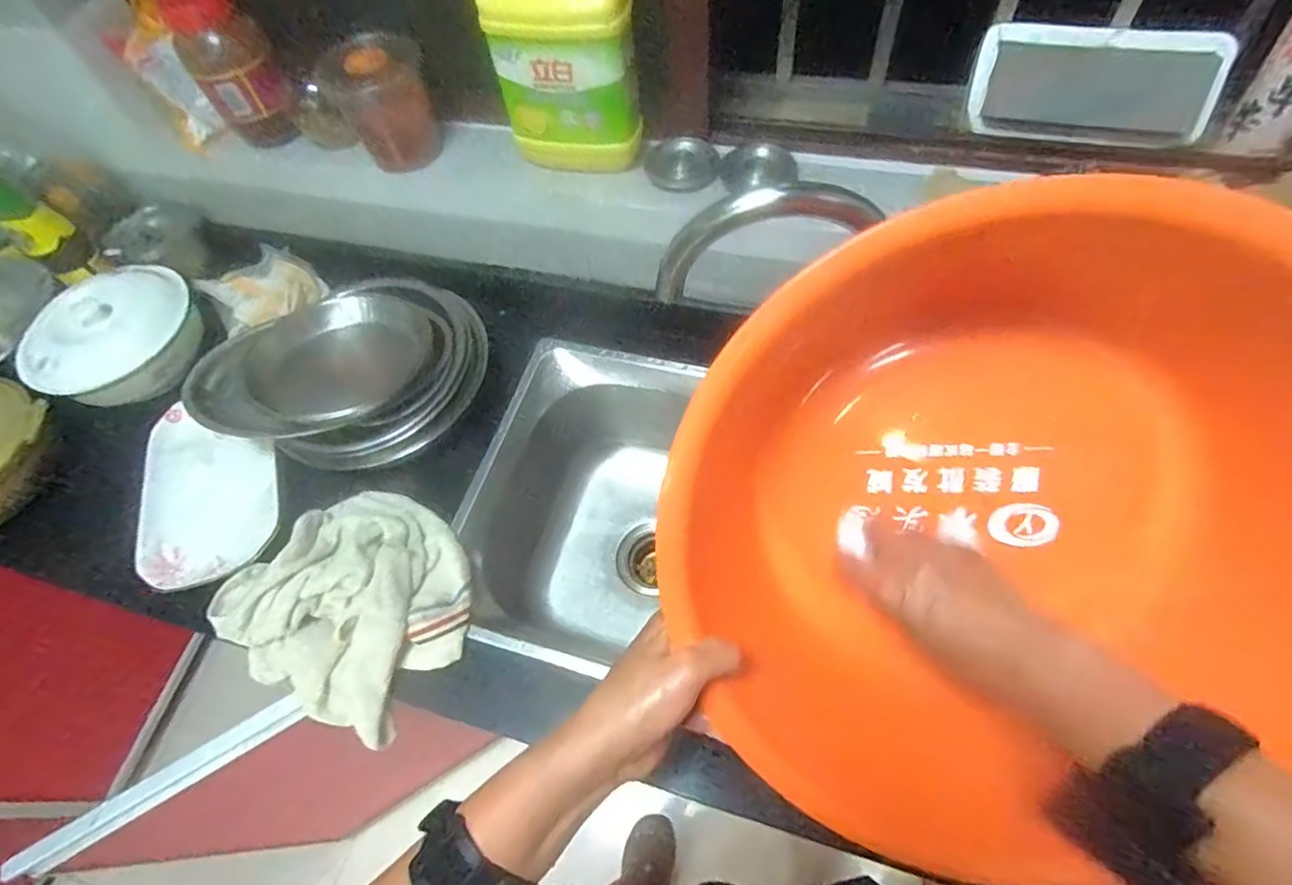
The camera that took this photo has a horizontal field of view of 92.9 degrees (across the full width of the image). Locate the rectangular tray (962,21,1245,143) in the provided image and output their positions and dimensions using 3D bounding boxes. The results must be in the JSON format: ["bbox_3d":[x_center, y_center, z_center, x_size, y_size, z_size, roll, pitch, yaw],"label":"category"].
[{"bbox_3d":[0.481,-0.386,0.665,0.230,0.105,0.019,12,27,16],"label":"rectangular tray"}]

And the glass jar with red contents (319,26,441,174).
[{"bbox_3d":[-0.310,-0.407,0.727,0.109,0.129,0.087,-27,62,-11],"label":"glass jar with red contents"}]

